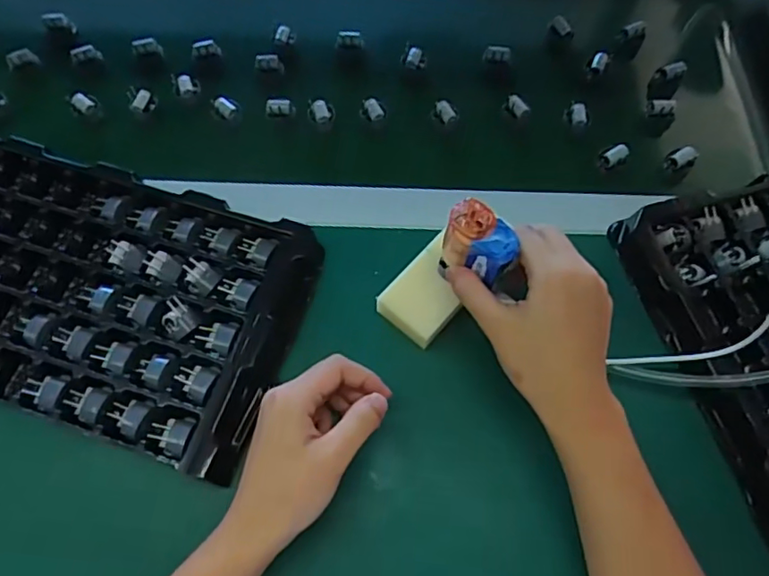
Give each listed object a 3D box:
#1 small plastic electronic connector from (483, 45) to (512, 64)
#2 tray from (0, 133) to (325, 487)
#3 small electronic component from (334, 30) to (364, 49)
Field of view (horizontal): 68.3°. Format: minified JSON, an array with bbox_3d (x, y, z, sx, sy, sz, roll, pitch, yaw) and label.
[{"bbox_3d":[0.114,-0.234,0.571,0.027,0.015,0.014,6,66,2],"label":"small plastic electronic connector"},{"bbox_3d":[-0.252,-0.006,0.447,0.367,0.034,0.197,17,67,7],"label":"tray"},{"bbox_3d":[-0.036,-0.254,0.579,0.028,0.014,0.014,-3,66,-2],"label":"small electronic component"}]

